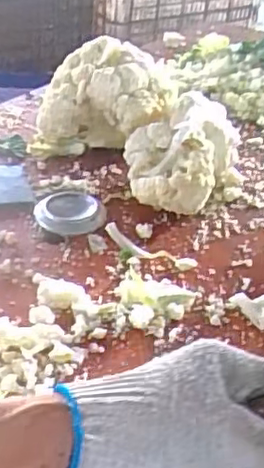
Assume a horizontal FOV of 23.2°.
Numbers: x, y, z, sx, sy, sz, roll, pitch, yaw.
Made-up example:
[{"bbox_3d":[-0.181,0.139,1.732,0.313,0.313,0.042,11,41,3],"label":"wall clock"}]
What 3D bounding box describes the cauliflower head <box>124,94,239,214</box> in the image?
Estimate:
[{"bbox_3d":[0.045,-0.071,0.599,0.102,0.080,0.101,8,38,7],"label":"cauliflower head"}]

